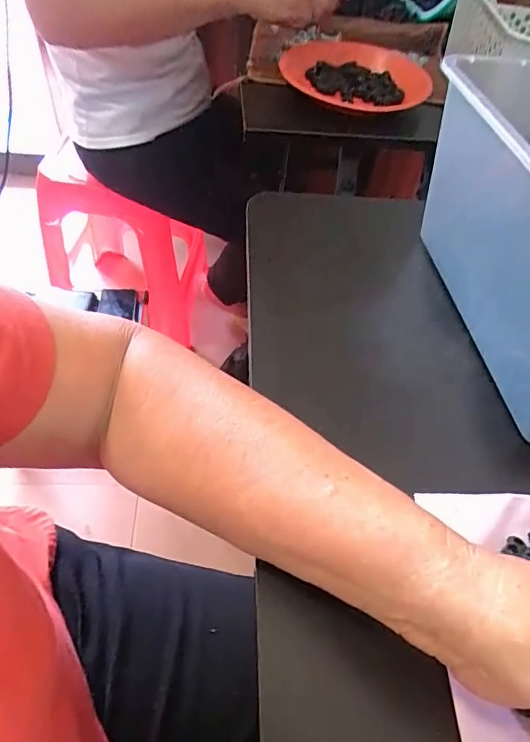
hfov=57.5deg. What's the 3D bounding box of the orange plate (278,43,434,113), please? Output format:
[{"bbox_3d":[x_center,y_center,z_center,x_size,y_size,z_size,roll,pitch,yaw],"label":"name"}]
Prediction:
[{"bbox_3d":[0.123,-0.404,0.658,0.192,0.027,0.203,-4,52,-10],"label":"orange plate"}]

